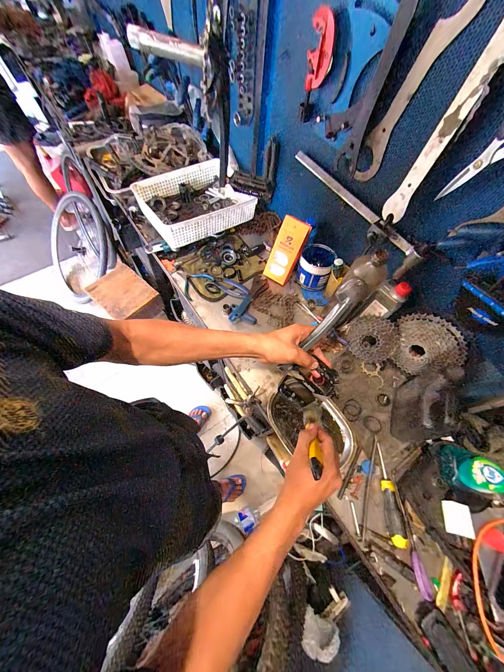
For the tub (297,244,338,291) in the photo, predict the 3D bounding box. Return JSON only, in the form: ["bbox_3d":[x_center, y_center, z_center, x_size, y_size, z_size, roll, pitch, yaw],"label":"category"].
[{"bbox_3d":[0.188,-0.205,0.704,0.097,0.092,0.106,1,65,-3],"label":"tub"}]

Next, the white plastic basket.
[{"bbox_3d":[-0.170,-0.444,0.767,0.356,0.087,0.251,-29,70,-16],"label":"white plastic basket"}]

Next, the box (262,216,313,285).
[{"bbox_3d":[0.098,-0.245,0.683,0.081,0.186,0.034,36,43,13],"label":"box"}]

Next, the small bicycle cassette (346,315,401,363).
[{"bbox_3d":[0.313,0.012,0.608,0.118,0.031,0.124,5,103,24],"label":"small bicycle cassette"}]

